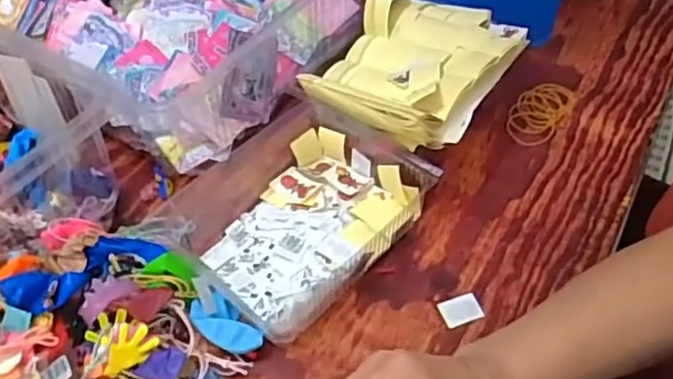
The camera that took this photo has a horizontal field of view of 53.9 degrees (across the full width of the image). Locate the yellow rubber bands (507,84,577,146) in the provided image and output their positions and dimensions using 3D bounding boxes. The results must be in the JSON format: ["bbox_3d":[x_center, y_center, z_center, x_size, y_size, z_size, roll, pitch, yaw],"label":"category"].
[{"bbox_3d":[0.213,-0.081,0.689,0.054,0.006,0.094,27,58,24],"label":"yellow rubber bands"}]

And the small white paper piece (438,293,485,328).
[{"bbox_3d":[0.104,0.099,0.550,0.033,0.004,0.024,-17,52,-10],"label":"small white paper piece"}]

